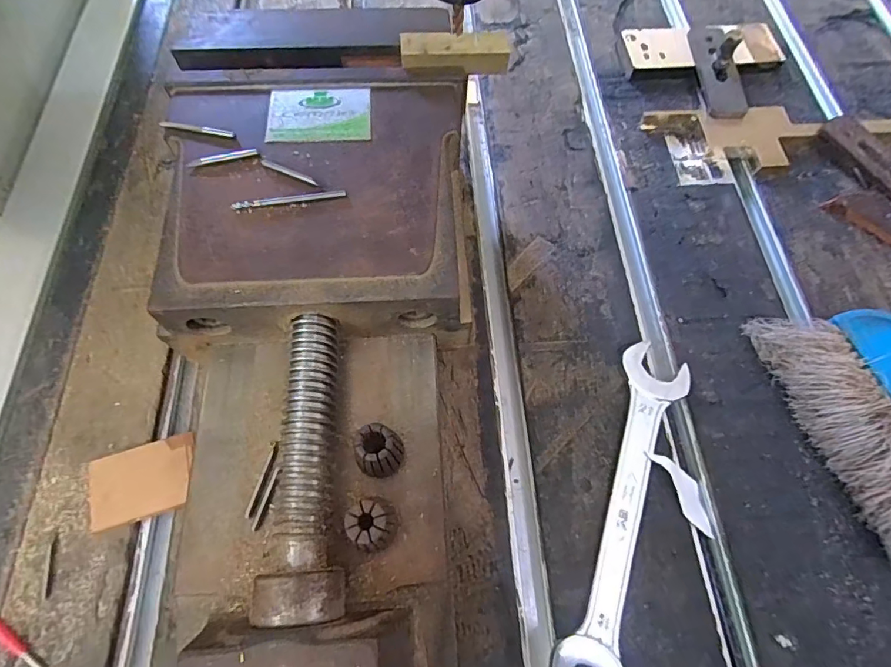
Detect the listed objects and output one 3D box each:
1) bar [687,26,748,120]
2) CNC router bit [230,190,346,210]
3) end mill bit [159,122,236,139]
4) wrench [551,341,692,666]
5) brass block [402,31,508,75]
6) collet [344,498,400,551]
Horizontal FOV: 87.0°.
[{"bbox_3d":[0.220,-0.223,0.382,0.026,0.039,0.107,-3,66,-2],"label":"bar"},{"bbox_3d":[-0.069,-0.060,0.208,0.049,0.004,0.004,-10,67,-5],"label":"CNC router bit"},{"bbox_3d":[-0.118,-0.097,0.223,0.035,0.004,0.004,8,66,3],"label":"end mill bit"},{"bbox_3d":[0.098,0.095,0.256,0.037,0.007,0.184,21,67,8],"label":"wrench"},{"bbox_3d":[0.005,-0.144,0.242,0.055,0.013,0.015,0,67,-1],"label":"brass block"},{"bbox_3d":[-0.027,0.073,0.179,0.016,0.032,0.016,-15,67,-8],"label":"collet"}]

